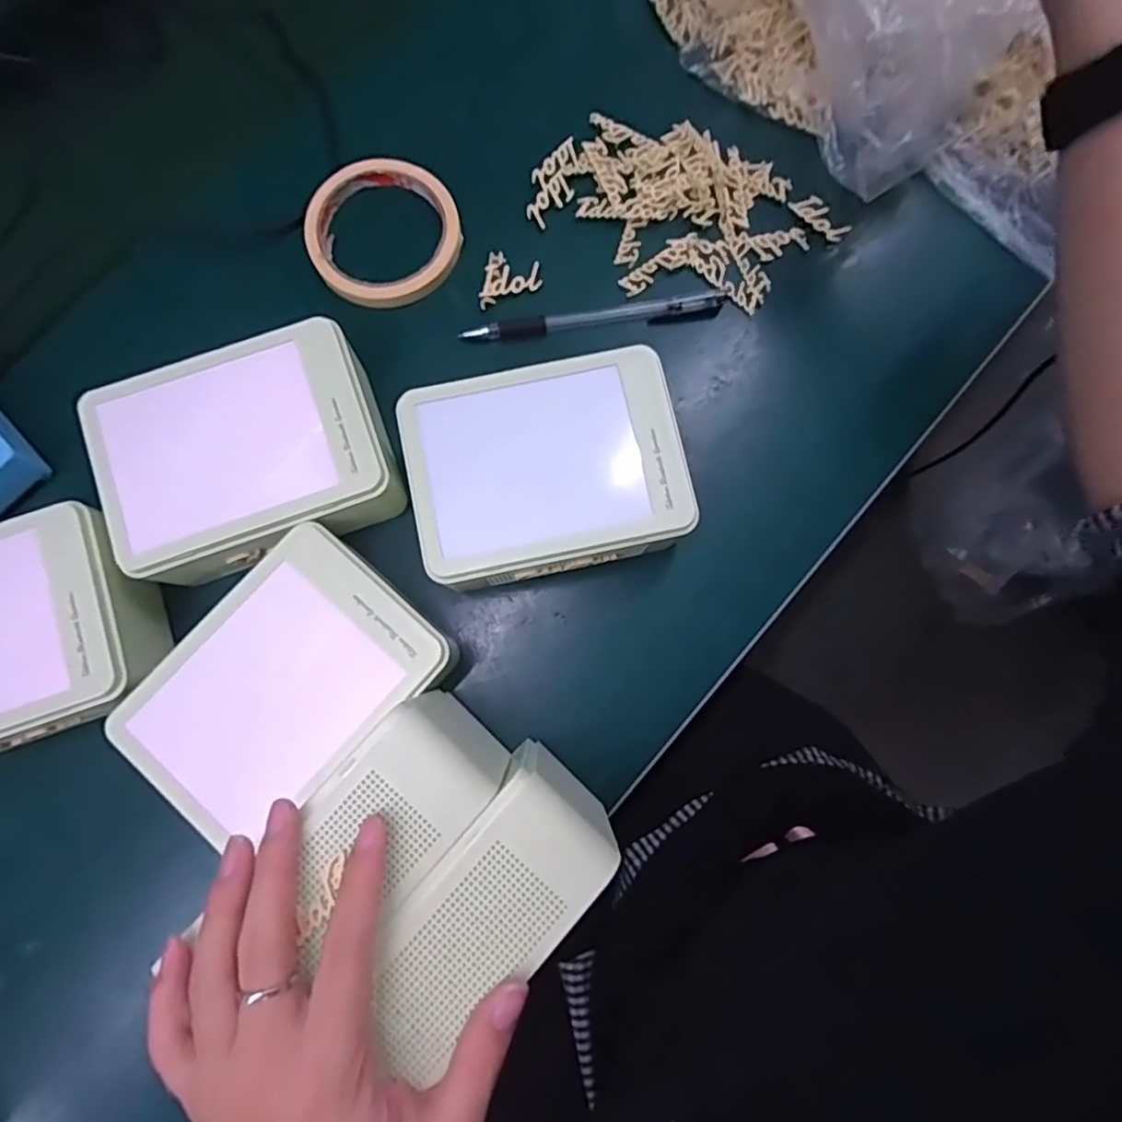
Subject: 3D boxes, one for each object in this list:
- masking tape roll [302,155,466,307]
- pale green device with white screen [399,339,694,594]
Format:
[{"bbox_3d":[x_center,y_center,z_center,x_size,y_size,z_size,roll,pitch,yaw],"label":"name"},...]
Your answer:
[{"bbox_3d":[-0.110,-0.204,0.387,0.091,0.011,0.094,0,79,1],"label":"masking tape roll"},{"bbox_3d":[-0.007,-0.046,0.338,0.138,0.047,0.106,-12,79,-2],"label":"pale green device with white screen"}]

